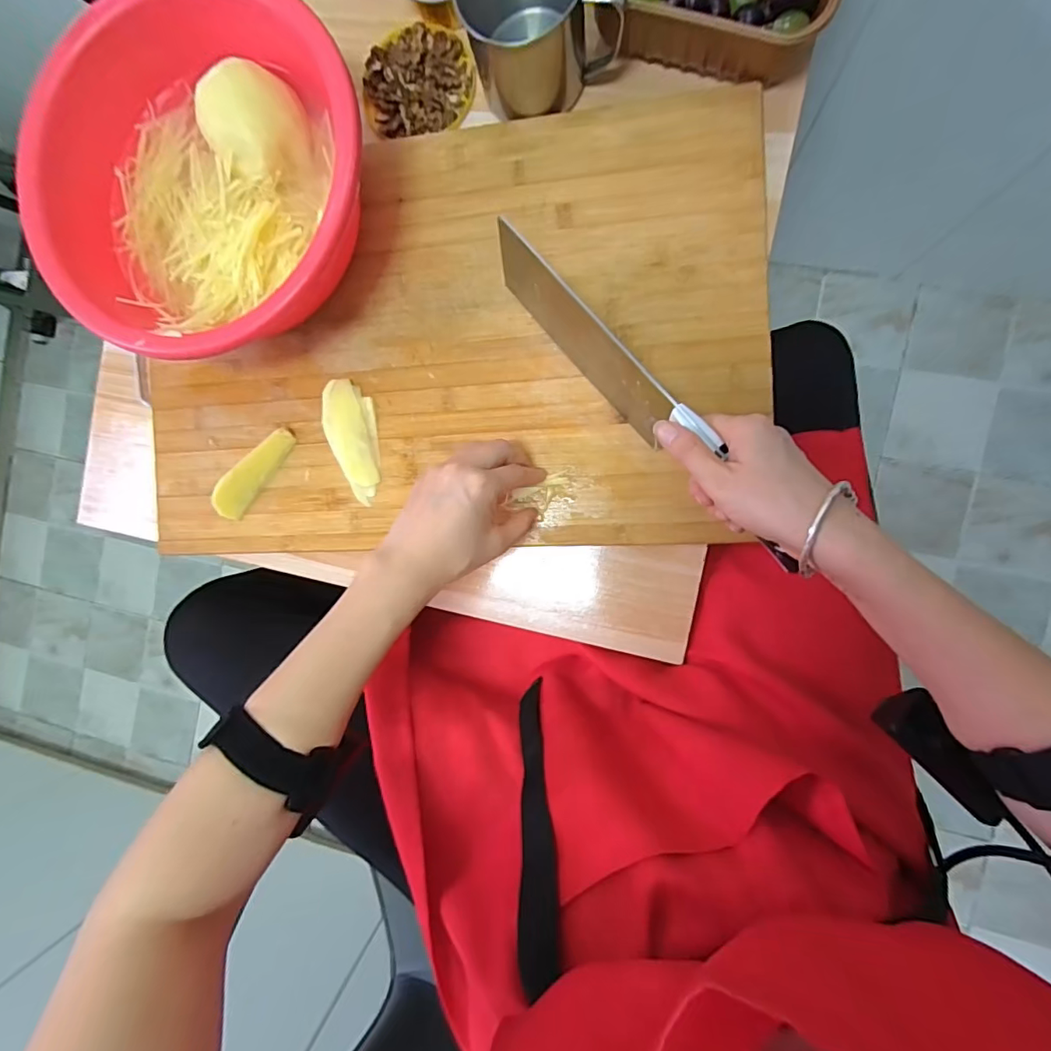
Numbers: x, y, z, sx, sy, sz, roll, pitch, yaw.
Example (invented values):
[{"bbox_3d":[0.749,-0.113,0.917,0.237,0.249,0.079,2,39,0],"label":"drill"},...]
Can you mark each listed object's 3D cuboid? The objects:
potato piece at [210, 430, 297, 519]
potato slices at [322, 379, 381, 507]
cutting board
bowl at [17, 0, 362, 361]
[{"bbox_3d":[-0.235,-0.045,0.439,0.020,0.024,0.091,41,97,6],"label":"potato piece"},{"bbox_3d":[-0.147,-0.072,0.433,0.043,0.008,0.103,-7,91,9],"label":"potato slices"},{"bbox_3d":[-0.077,-0.154,0.427,0.521,0.021,0.344,-2,91,9],"label":"cutting board"},{"bbox_3d":[-0.243,-0.259,0.405,0.263,0.090,0.251,0,92,9],"label":"bowl"}]

